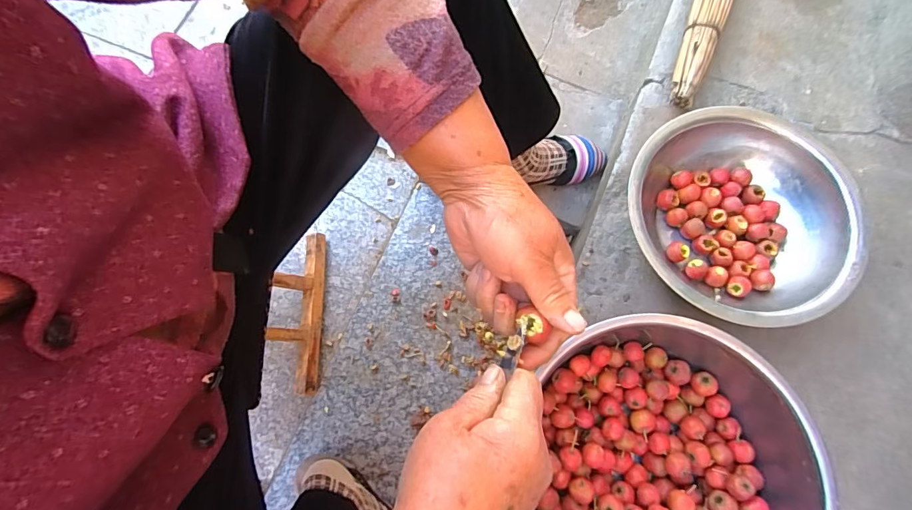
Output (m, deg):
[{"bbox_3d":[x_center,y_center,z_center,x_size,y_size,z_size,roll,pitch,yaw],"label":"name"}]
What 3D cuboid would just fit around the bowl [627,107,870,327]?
[{"bbox_3d":[0.350,-0.041,0.556,0.253,0.099,0.264,0,74,0],"label":"bowl"}]

